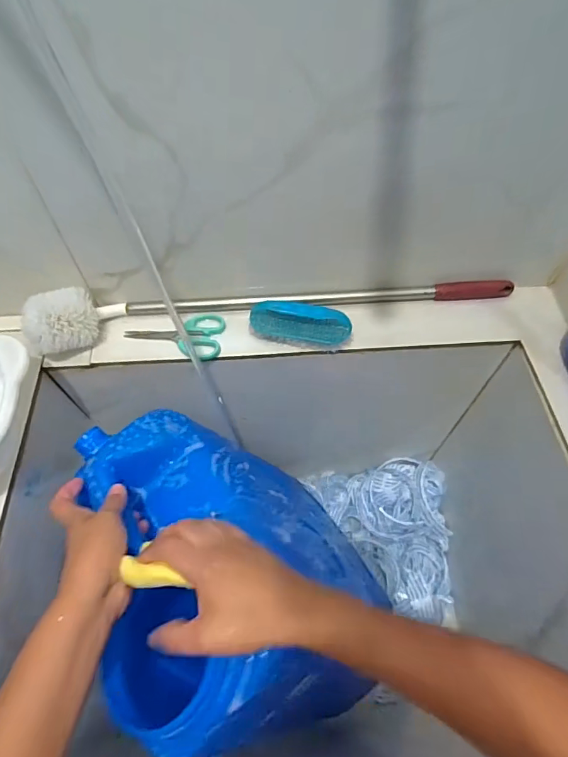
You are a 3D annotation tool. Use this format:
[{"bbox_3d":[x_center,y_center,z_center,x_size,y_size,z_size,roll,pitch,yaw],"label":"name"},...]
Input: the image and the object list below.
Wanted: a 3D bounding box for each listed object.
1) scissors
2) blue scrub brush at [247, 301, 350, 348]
[{"bbox_3d":[-0.137,-0.053,0.557,0.120,0.014,0.062,6,59,4],"label":"scissors"},{"bbox_3d":[0.019,-0.065,0.549,0.124,0.034,0.042,5,59,3],"label":"blue scrub brush"}]

